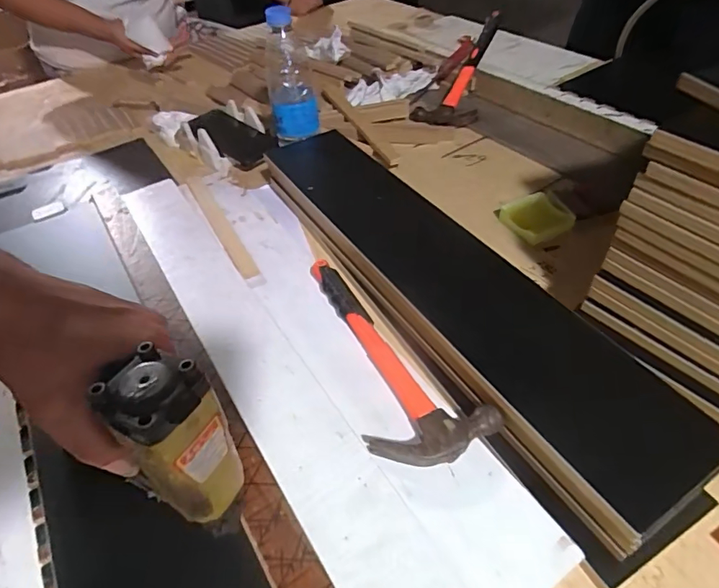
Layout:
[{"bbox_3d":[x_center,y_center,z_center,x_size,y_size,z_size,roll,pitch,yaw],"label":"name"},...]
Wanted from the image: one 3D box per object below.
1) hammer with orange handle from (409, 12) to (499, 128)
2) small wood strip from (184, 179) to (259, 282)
[{"bbox_3d":[0.178,-0.383,0.839,0.105,0.050,0.261,15,68,18],"label":"hammer with orange handle"},{"bbox_3d":[-0.174,-0.090,0.601,0.022,0.005,0.227,-25,49,-18],"label":"small wood strip"}]

